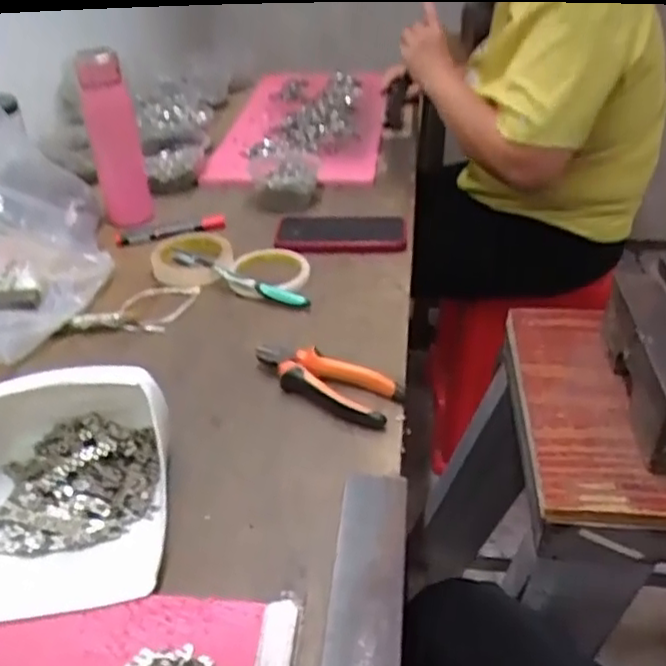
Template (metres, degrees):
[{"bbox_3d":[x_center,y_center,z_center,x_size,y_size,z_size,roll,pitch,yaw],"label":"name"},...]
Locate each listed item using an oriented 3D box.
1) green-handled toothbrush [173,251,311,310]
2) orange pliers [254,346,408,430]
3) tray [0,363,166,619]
[{"bbox_3d":[-0.107,-0.062,0.786,0.182,0.026,0.010,13,39,23],"label":"green-handled toothbrush"},{"bbox_3d":[-0.011,0.045,0.638,0.149,0.026,0.056,17,40,27],"label":"orange pliers"},{"bbox_3d":[-0.205,0.102,0.504,0.154,0.079,0.182,-8,36,-8],"label":"tray"}]

